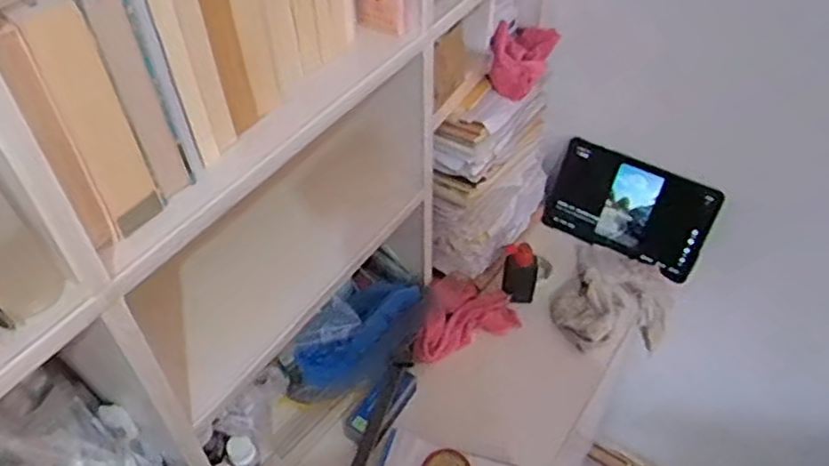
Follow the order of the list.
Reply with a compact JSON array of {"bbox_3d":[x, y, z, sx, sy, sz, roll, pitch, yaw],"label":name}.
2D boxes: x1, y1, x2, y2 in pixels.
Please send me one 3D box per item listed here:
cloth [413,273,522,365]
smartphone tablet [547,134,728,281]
[{"bbox_3d":[0.064,0.120,0.986,0.170,0.055,0.100,-18,50,-16],"label":"cloth"},{"bbox_3d":[0.345,-0.039,1.085,0.252,0.158,0.023,29,30,28],"label":"smartphone tablet"}]

